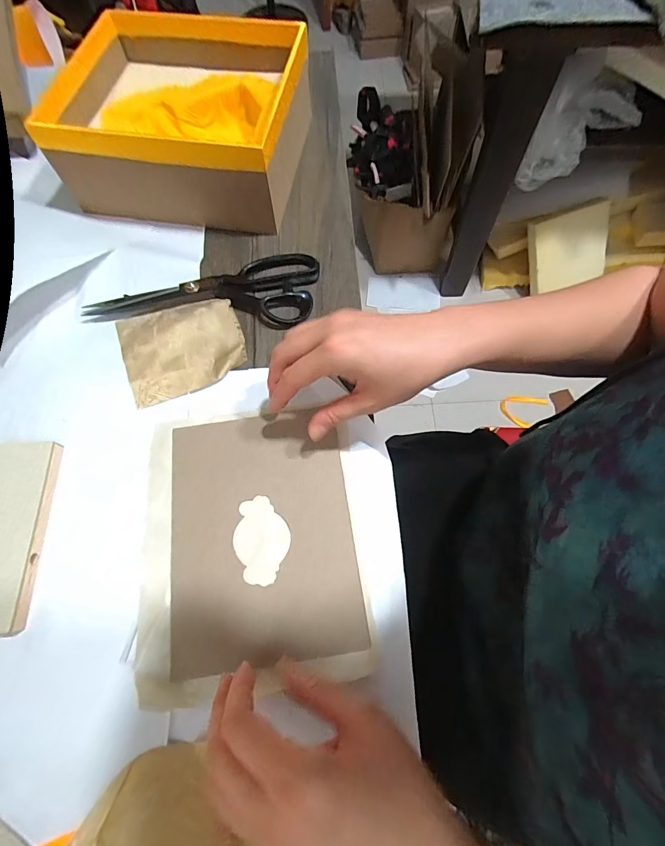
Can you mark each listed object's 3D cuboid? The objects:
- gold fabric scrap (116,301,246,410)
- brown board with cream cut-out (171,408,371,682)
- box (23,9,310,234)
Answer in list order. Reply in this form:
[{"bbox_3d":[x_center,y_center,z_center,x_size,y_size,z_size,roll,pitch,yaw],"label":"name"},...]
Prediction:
[{"bbox_3d":[-0.151,-0.079,0.388,0.117,0.006,0.105,-20,70,-5],"label":"gold fabric scrap"},{"bbox_3d":[-0.061,0.087,0.328,0.152,0.004,0.201,-9,69,-1],"label":"brown board with cream cut-out"},{"bbox_3d":[-0.166,-0.362,0.451,0.252,0.086,0.244,6,70,5],"label":"box"}]

